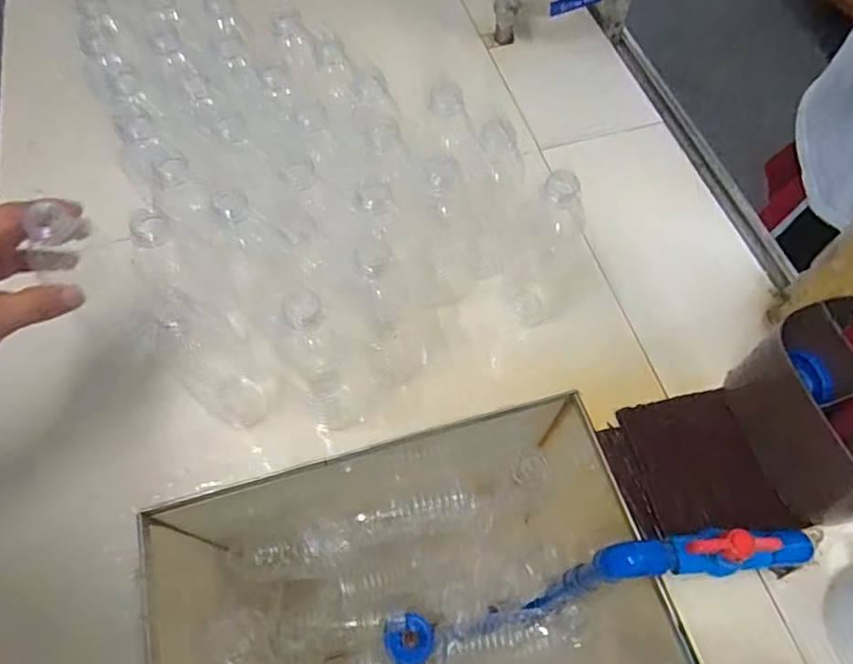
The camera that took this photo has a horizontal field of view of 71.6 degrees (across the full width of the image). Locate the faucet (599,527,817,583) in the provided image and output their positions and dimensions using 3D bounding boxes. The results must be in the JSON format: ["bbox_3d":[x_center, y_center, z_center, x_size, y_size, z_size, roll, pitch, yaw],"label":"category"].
[{"bbox_3d":[0.208,0.164,0.437,0.157,0.059,0.027,-8,62,9],"label":"faucet"}]

